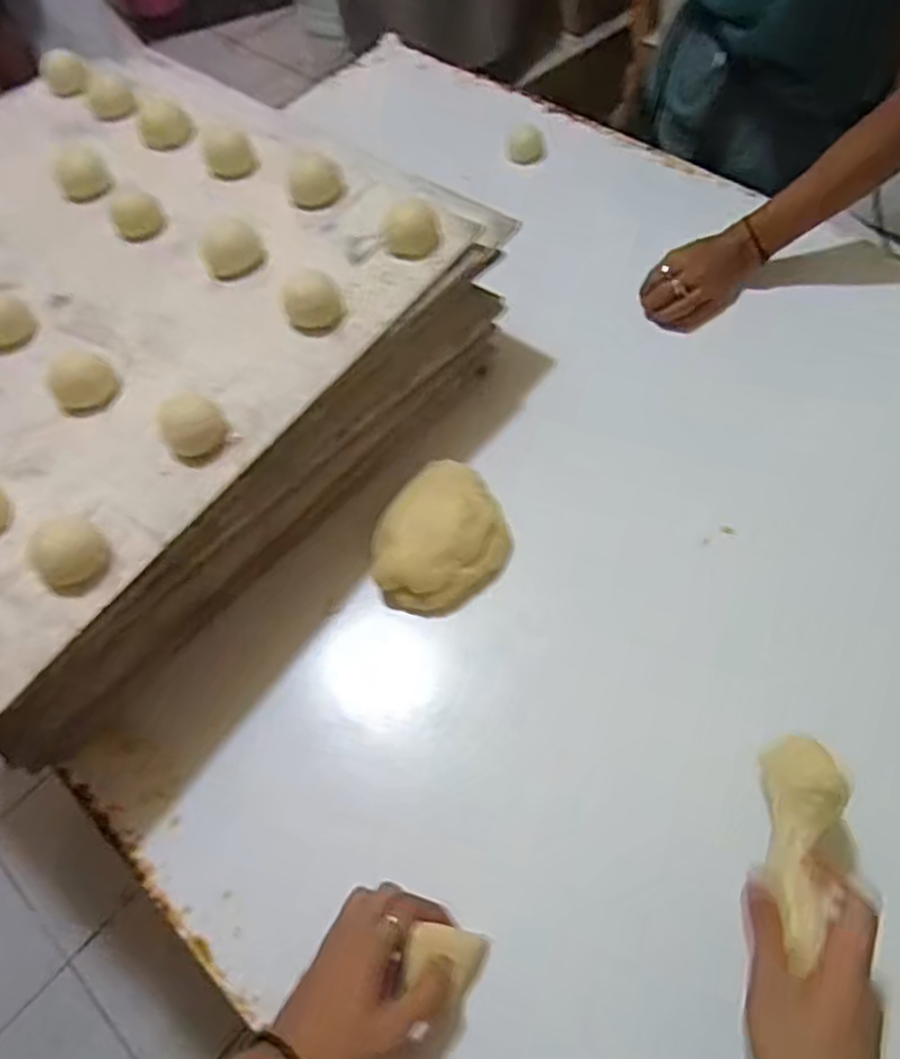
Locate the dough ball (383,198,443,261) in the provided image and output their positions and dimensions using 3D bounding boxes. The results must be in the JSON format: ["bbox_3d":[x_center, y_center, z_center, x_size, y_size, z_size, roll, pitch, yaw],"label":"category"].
[{"bbox_3d":[-0.032,-0.259,0.635,0.048,0.034,0.040,-3,60,2],"label":"dough ball"}]

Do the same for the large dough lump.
[{"bbox_3d":[-0.011,0.010,0.660,0.119,0.064,0.128,29,66,19],"label":"large dough lump"}]

